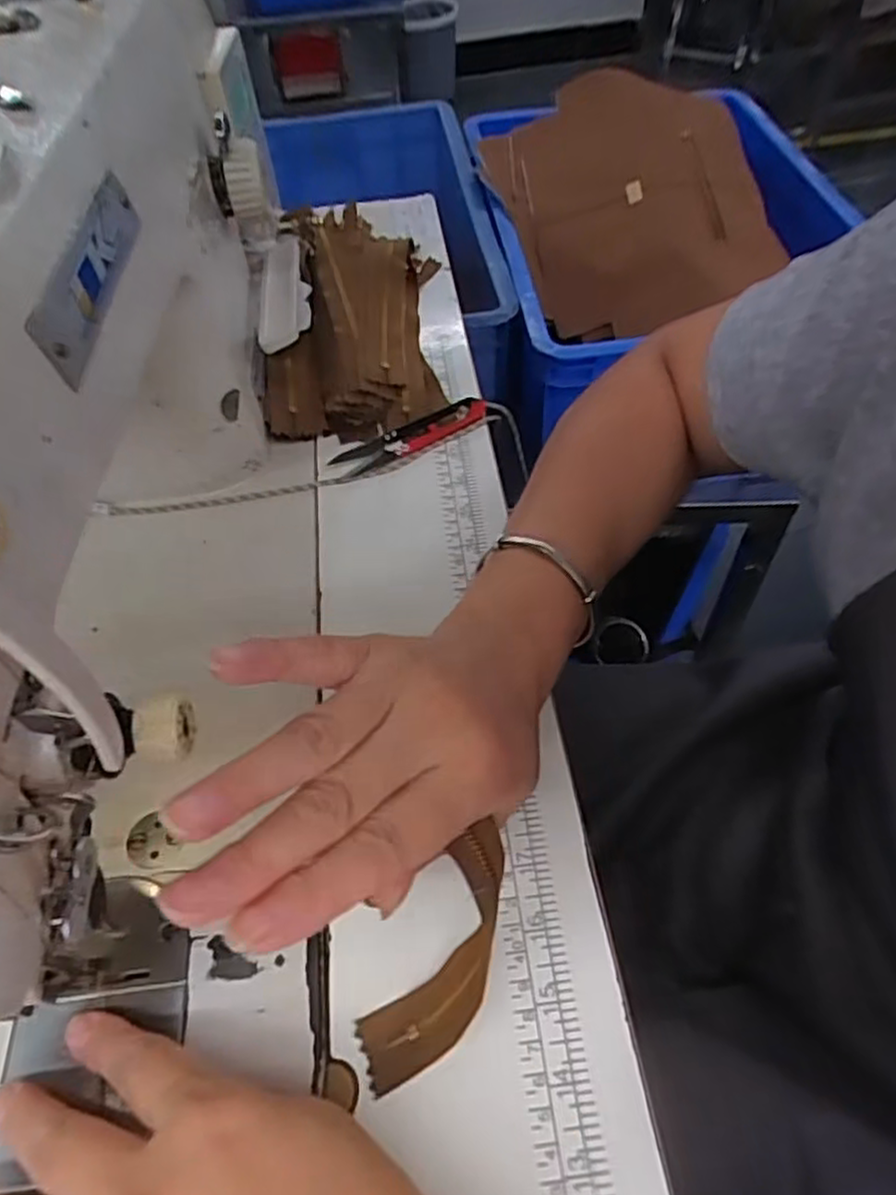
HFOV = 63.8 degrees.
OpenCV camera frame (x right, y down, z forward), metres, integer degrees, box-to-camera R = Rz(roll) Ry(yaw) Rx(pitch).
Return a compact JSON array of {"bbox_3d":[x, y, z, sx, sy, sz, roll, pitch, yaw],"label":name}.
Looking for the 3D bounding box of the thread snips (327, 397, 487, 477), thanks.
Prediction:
[{"bbox_3d":[-0.023,-0.104,0.462,0.104,0.013,0.023,-24,55,-14],"label":"thread snips"}]

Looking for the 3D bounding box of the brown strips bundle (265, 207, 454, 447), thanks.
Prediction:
[{"bbox_3d":[-0.070,-0.220,0.537,0.122,0.043,0.270,-5,53,0],"label":"brown strips bundle"}]

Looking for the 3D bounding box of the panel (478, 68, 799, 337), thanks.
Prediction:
[{"bbox_3d":[0.195,-0.443,0.788,0.253,0.119,0.327,-9,53,-3],"label":"panel"}]

